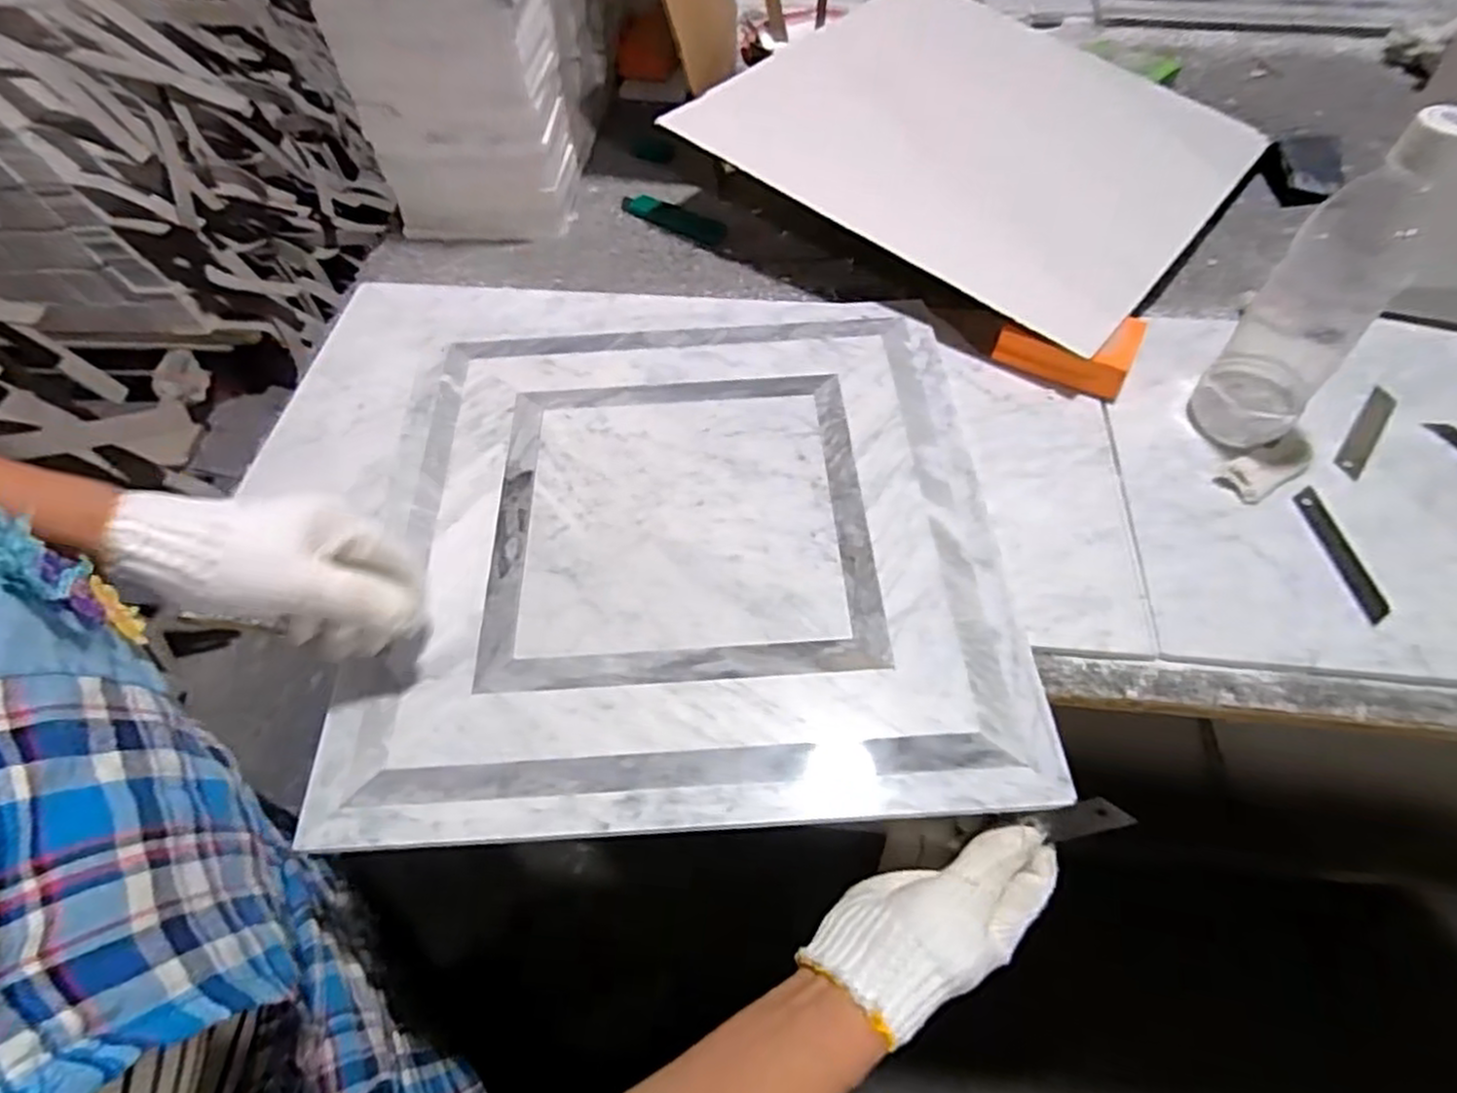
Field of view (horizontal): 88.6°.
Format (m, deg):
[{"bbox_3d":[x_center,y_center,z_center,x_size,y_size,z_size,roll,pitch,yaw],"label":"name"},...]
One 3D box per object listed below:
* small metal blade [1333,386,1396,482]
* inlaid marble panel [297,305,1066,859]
[{"bbox_3d":[0.456,-0.082,0.533,0.019,0.004,0.099,42,63,13],"label":"small metal blade"},{"bbox_3d":[-0.036,-0.035,0.505,0.401,0.022,0.427,-3,57,1],"label":"inlaid marble panel"}]

